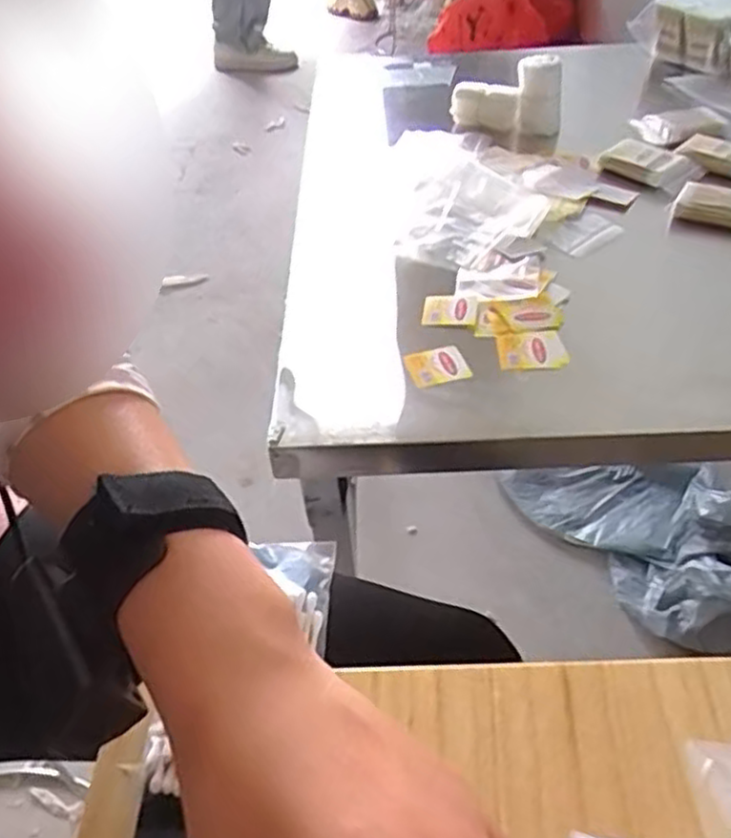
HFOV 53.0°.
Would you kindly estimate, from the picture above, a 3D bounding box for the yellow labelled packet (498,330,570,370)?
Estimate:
[{"bbox_3d":[0.123,-0.052,0.548,0.047,0.006,0.040,-2,44,1],"label":"yellow labelled packet"}]

